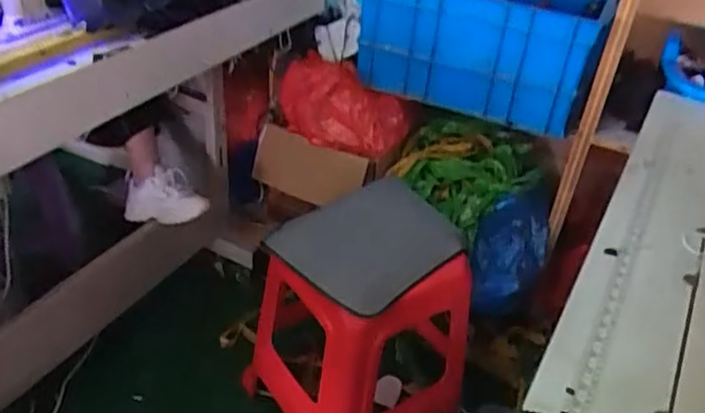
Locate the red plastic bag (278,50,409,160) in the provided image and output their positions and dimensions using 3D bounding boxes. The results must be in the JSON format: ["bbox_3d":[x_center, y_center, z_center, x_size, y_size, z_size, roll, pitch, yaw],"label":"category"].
[{"bbox_3d":[-0.023,-0.283,1.845,0.358,0.223,0.147,23,39,23],"label":"red plastic bag"}]

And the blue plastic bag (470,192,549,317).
[{"bbox_3d":[0.396,0.157,1.681,0.176,0.323,0.175,14,36,12],"label":"blue plastic bag"}]

